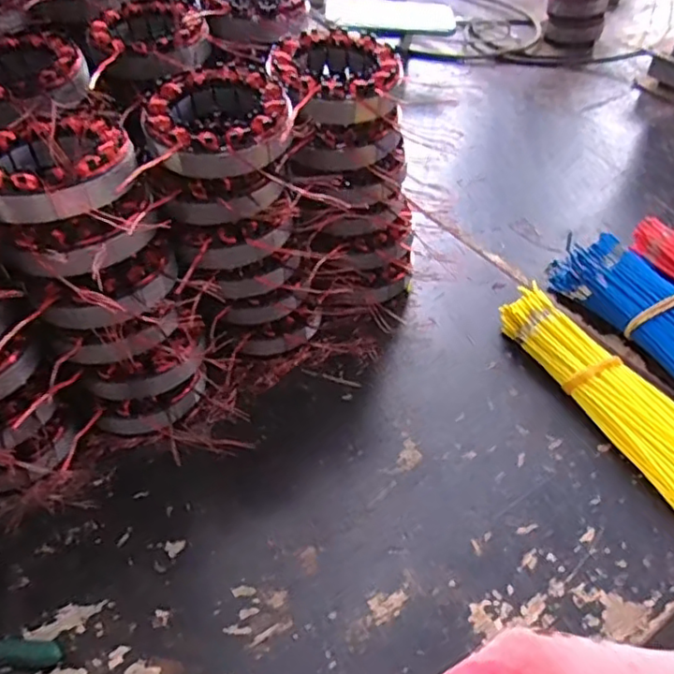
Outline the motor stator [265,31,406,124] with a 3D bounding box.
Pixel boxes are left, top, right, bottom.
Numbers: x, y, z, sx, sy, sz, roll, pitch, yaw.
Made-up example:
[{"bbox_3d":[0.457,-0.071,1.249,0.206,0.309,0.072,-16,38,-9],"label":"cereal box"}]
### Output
[{"bbox_3d":[-0.002,-0.175,0.417,0.082,0.030,0.086,-1,46,-4],"label":"motor stator"}]

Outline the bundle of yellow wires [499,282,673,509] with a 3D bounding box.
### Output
[{"bbox_3d":[0.213,0.050,0.436,0.069,0.030,0.238,-18,51,-20],"label":"bundle of yellow wires"}]

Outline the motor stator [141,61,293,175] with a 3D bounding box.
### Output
[{"bbox_3d":[-0.071,-0.131,0.379,0.085,0.029,0.096,-2,46,-5],"label":"motor stator"}]

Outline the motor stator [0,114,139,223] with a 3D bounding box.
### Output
[{"bbox_3d":[-0.155,-0.097,0.345,0.084,0.027,0.085,-7,46,-9],"label":"motor stator"}]

